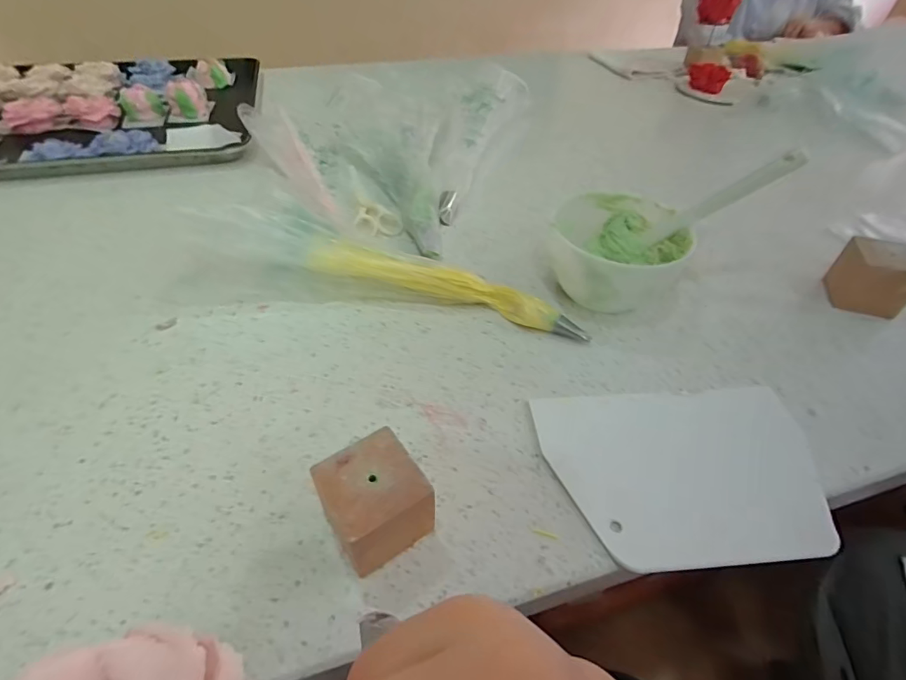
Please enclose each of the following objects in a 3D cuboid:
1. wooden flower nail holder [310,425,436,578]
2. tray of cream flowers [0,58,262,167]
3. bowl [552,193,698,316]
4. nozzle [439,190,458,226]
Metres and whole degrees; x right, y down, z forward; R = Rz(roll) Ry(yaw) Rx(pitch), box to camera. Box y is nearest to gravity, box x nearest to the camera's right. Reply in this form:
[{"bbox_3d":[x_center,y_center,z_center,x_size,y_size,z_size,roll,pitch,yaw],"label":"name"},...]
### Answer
[{"bbox_3d":[-0.045,0.094,0.268,0.052,0.052,0.053,-25,52,-26],"label":"wooden flower nail holder"},{"bbox_3d":[-0.585,-0.330,0.672,0.552,0.046,0.397,-11,47,-14],"label":"tray of cream flowers"},{"bbox_3d":[0.147,-0.077,0.437,0.115,0.072,0.123,2,45,-2],"label":"bowl"},{"bbox_3d":[-0.005,-0.150,0.538,0.020,0.015,0.047,7,65,3],"label":"nozzle"}]

